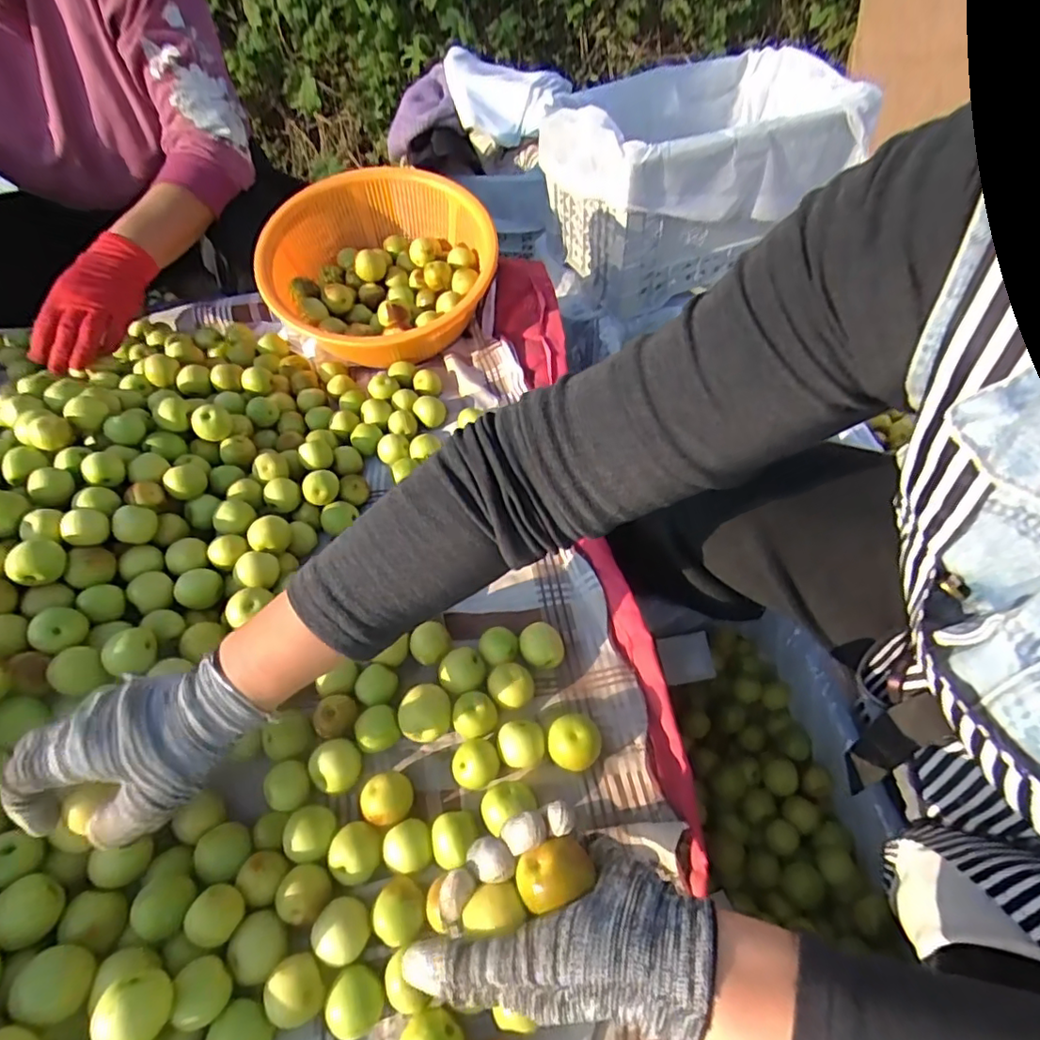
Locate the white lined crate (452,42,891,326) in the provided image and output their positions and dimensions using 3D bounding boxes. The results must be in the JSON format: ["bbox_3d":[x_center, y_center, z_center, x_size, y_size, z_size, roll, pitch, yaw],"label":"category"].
[{"bbox_3d":[0.264,-0.541,0.948,0.451,0.275,0.275,-20,54,-12],"label":"white lined crate"}]

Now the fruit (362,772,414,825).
[{"bbox_3d":[-0.090,0.190,0.388,0.033,0.023,0.031,-1,53,2],"label":"fruit"}]

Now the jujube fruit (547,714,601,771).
[{"bbox_3d":[0.037,0.157,0.401,0.036,0.030,0.032,19,56,17],"label":"jujube fruit"}]

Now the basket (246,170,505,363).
[{"bbox_3d":[-0.167,-0.295,0.663,0.244,0.130,0.264,-14,55,-16],"label":"basket"}]

